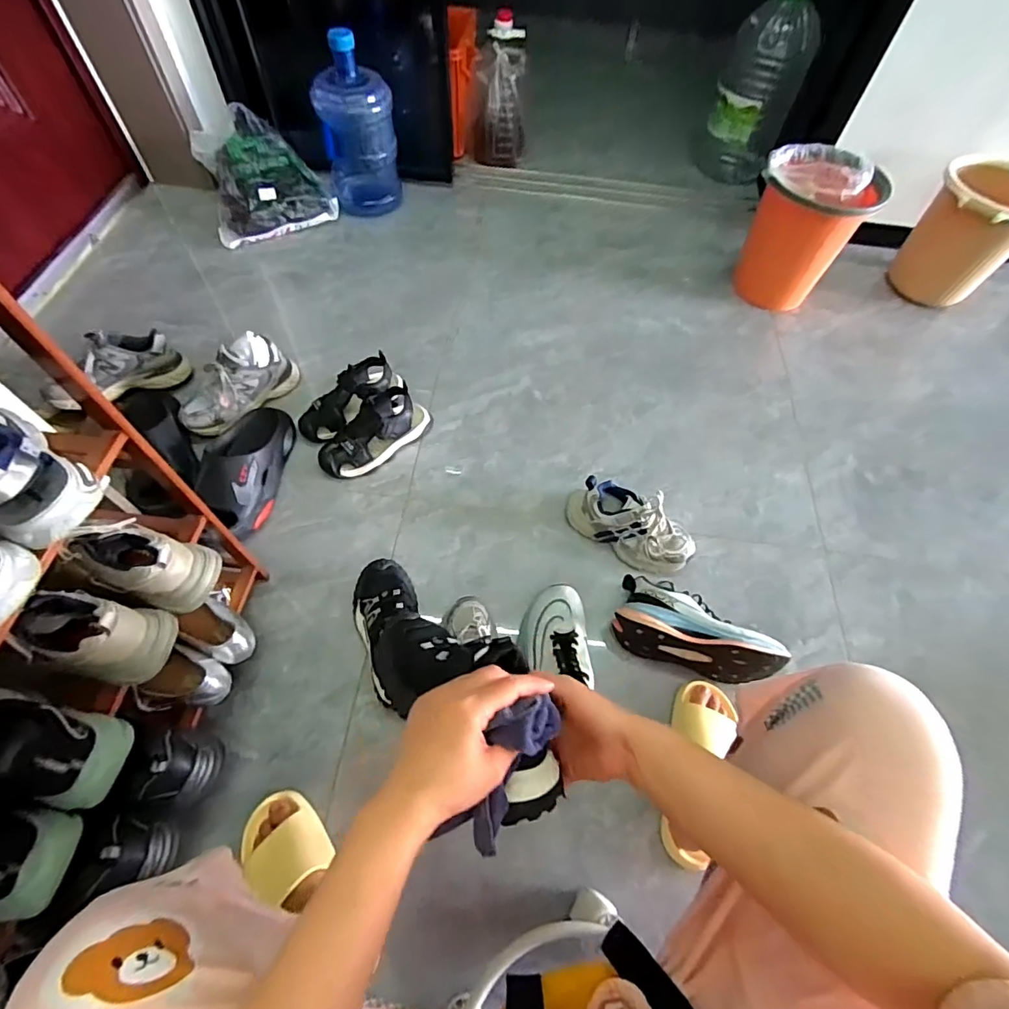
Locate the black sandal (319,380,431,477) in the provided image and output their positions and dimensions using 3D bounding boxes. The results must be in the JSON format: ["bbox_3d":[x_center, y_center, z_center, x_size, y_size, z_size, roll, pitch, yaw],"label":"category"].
[{"bbox_3d":[-0.264,-0.147,1.022,0.104,0.100,0.235,37,65,19],"label":"black sandal"}]

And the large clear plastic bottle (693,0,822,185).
[{"bbox_3d":[0.700,-1.175,1.371,0.213,0.550,0.223,19,60,10],"label":"large clear plastic bottle"}]

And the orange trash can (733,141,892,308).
[{"bbox_3d":[0.726,-0.668,1.259,0.260,0.328,0.230,19,60,10],"label":"orange trash can"}]

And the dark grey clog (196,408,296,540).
[{"bbox_3d":[-0.500,-0.070,0.978,0.119,0.088,0.292,3,59,1],"label":"dark grey clog"}]

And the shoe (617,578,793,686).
[{"bbox_3d":[0.319,0.201,0.839,0.256,0.104,0.146,21,61,12],"label":"shoe"}]

